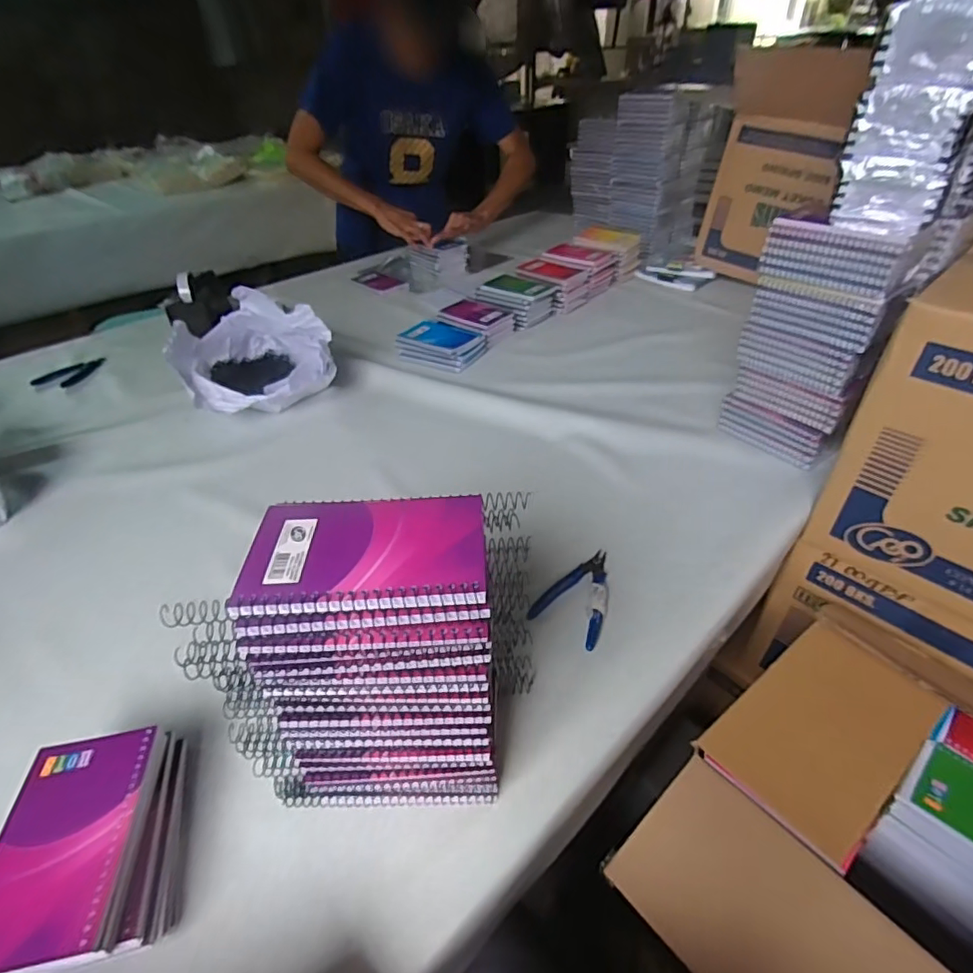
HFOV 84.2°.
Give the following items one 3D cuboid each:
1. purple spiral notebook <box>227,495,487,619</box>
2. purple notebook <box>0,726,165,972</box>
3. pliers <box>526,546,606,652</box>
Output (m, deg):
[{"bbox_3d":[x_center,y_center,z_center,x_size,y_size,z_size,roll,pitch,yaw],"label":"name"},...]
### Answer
[{"bbox_3d":[-0.066,0.033,0.301,0.128,0.007,0.083,-3,40,-1],"label":"purple spiral notebook"},{"bbox_3d":[-0.265,0.220,0.338,0.079,0.015,0.130,-9,40,-8],"label":"purple notebook"},{"bbox_3d":[0.100,0.104,0.538,0.068,0.009,0.115,24,47,28],"label":"pliers"}]

